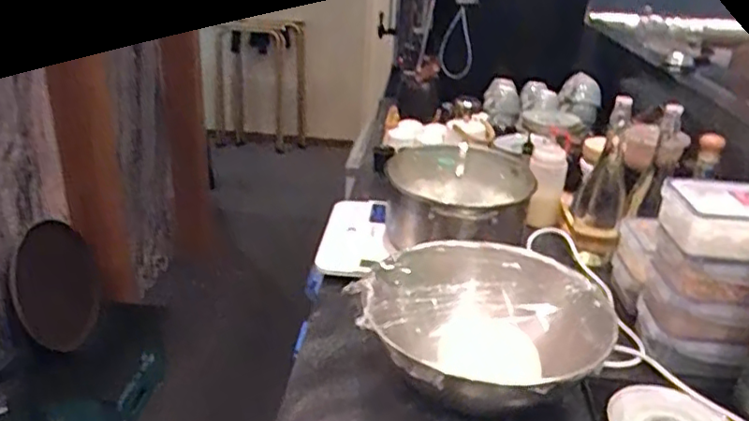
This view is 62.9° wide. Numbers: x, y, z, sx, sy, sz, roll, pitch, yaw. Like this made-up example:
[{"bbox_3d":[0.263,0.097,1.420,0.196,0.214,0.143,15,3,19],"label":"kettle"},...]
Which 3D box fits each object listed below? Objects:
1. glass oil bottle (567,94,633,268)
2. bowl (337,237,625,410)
[{"bbox_3d":[0.410,-0.040,1.099,0.085,0.313,0.066,13,27,20],"label":"glass oil bottle"},{"bbox_3d":[0.133,0.176,0.839,0.339,0.136,0.278,11,26,16],"label":"bowl"}]

